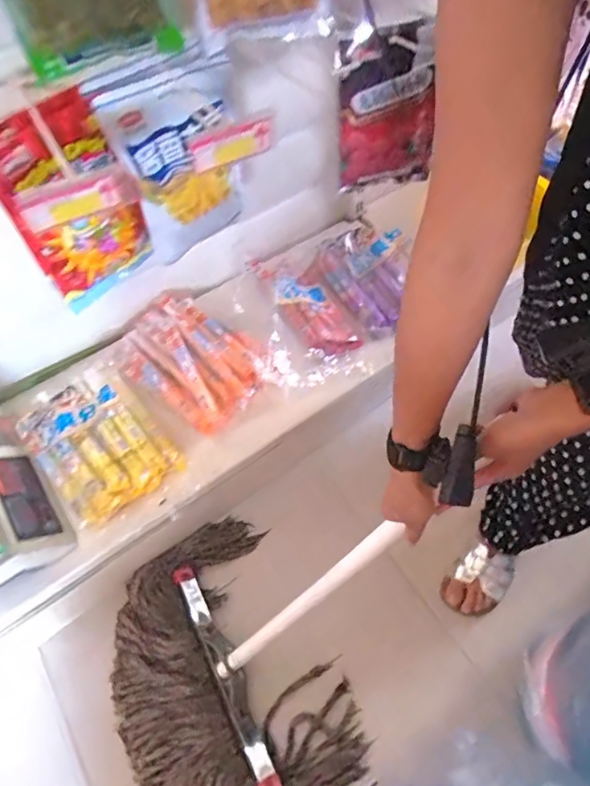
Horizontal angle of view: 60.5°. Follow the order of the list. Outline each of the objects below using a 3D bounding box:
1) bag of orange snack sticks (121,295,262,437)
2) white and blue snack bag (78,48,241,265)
[{"bbox_3d":[-0.207,-0.077,0.985,0.330,0.067,0.209,39,64,22],"label":"bag of orange snack sticks"},{"bbox_3d":[-0.167,-0.335,0.738,0.185,0.259,0.071,-28,61,-17],"label":"white and blue snack bag"}]

